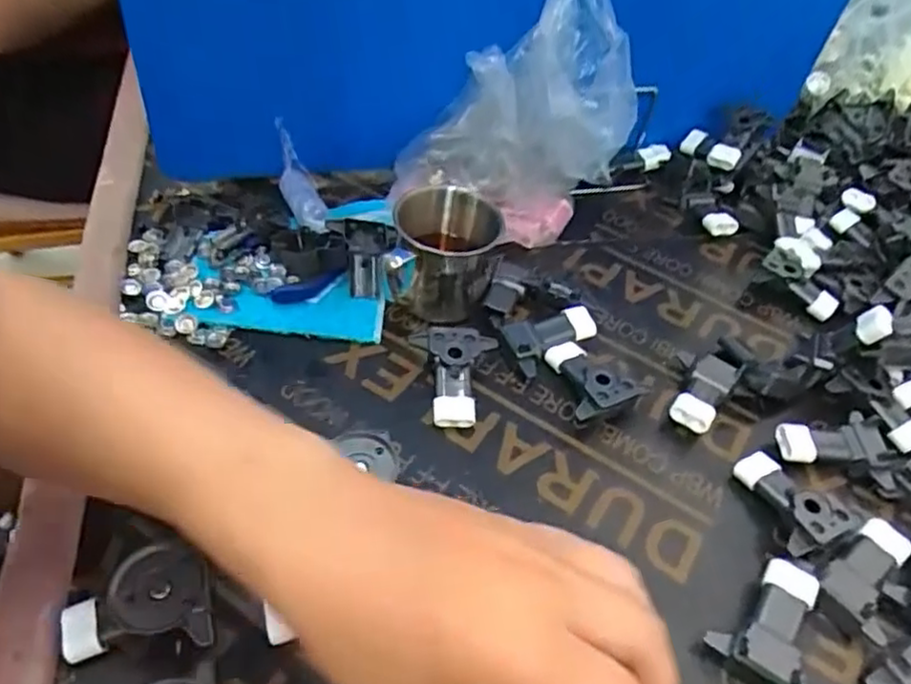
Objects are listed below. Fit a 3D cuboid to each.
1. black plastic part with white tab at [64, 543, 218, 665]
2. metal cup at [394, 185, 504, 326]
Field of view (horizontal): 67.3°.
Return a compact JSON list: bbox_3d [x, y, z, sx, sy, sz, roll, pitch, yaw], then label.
[{"bbox_3d":[-0.148,0.124,0.323,0.066,0.033,0.041,0,47,-9],"label":"black plastic part with white tab"},{"bbox_3d":[-0.006,-0.063,0.480,0.067,0.065,0.076,2,47,-8],"label":"metal cup"}]

